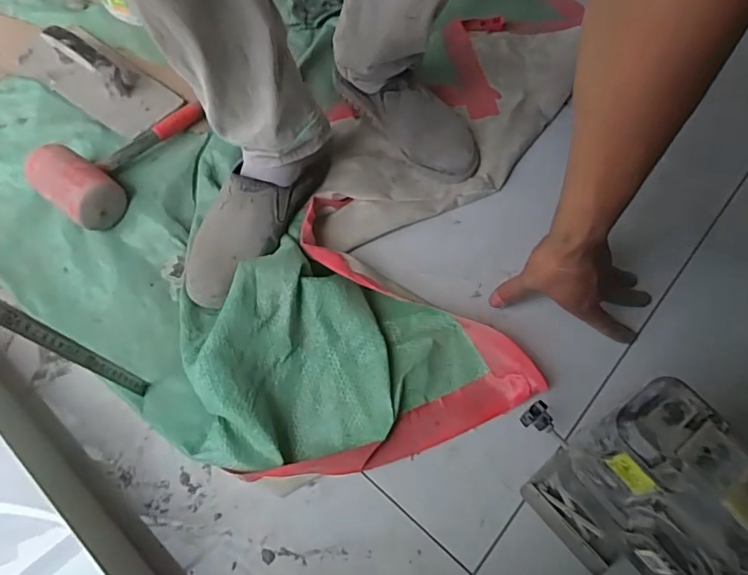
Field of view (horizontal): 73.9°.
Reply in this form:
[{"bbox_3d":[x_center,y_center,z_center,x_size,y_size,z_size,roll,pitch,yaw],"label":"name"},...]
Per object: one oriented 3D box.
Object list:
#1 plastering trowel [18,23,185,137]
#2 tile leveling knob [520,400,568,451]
[{"bbox_3d":[-0.429,-0.339,0.753,0.288,0.066,0.121,31,68,14],"label":"plastering trowel"},{"bbox_3d":[0.173,0.139,0.488,0.070,0.025,0.023,45,63,-27],"label":"tile leveling knob"}]

